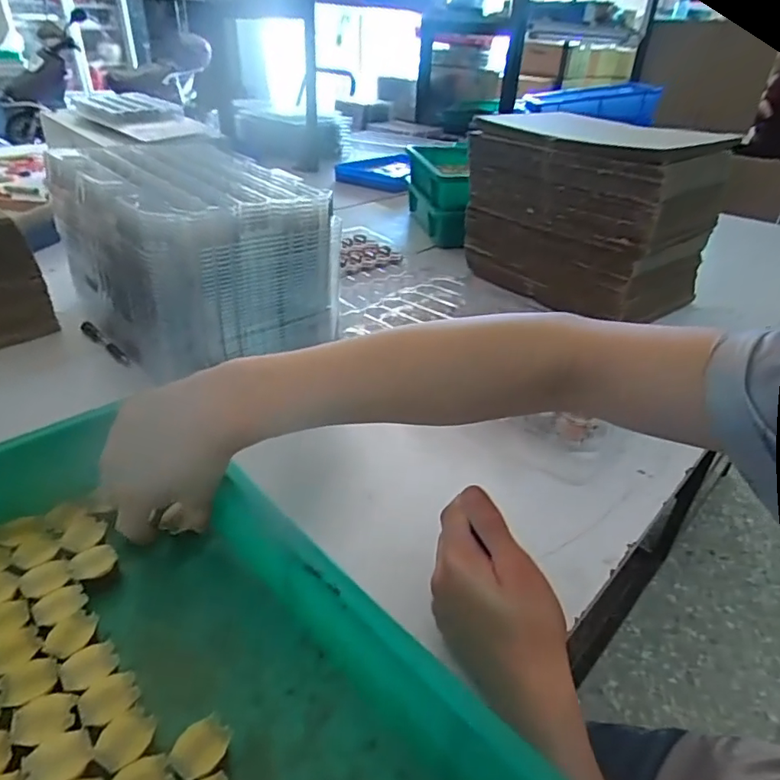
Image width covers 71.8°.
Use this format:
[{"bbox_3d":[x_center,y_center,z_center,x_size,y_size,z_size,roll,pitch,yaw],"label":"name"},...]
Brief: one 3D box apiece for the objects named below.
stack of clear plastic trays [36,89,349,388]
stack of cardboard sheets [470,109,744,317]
[{"bbox_3d":[-0.261,-0.182,0.721,0.242,0.207,0.331,-26,44,-35],"label":"stack of clear plastic trays"},{"bbox_3d":[0.310,-0.275,0.858,0.236,0.248,0.322,-21,41,-30],"label":"stack of cardboard sheets"}]

